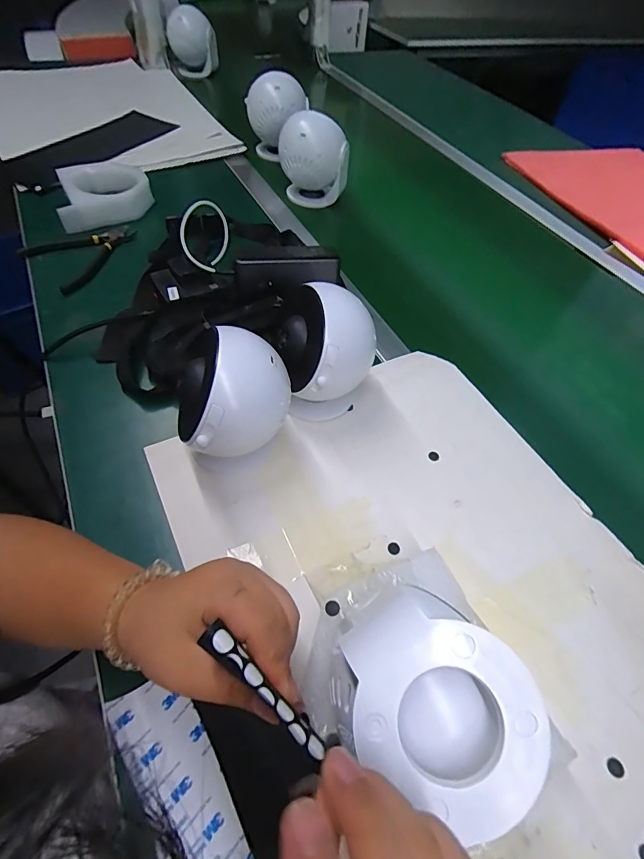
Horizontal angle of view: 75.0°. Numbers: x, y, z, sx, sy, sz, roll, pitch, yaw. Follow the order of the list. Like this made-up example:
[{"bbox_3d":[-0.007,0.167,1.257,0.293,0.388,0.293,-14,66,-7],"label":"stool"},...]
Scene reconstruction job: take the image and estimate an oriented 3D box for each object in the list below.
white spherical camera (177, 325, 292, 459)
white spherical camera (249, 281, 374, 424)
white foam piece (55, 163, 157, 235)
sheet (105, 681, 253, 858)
[{"bbox_3d":[-0.074,-0.031,0.342,0.089,0.076,0.078,-20,58,-18],"label":"white spherical camera"},{"bbox_3d":[-0.001,-0.069,0.404,0.086,0.119,0.084,-26,60,-22],"label":"white spherical camera"},{"bbox_3d":[-0.325,-0.358,0.634,0.126,0.035,0.142,-13,56,-14],"label":"white foam piece"},{"bbox_3d":[-0.089,0.218,0.257,0.050,0.004,0.121,-22,61,-23],"label":"sheet"}]

